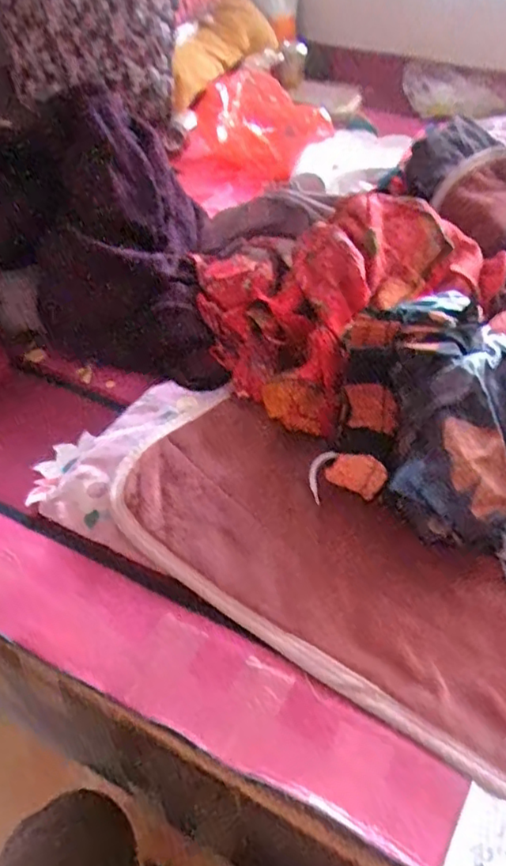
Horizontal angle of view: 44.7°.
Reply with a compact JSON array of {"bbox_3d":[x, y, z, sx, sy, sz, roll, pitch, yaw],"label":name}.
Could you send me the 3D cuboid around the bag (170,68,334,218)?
[{"bbox_3d":[-0.015,-0.607,1.267,0.332,0.170,0.217,-19,49,-22],"label":"bag"}]

